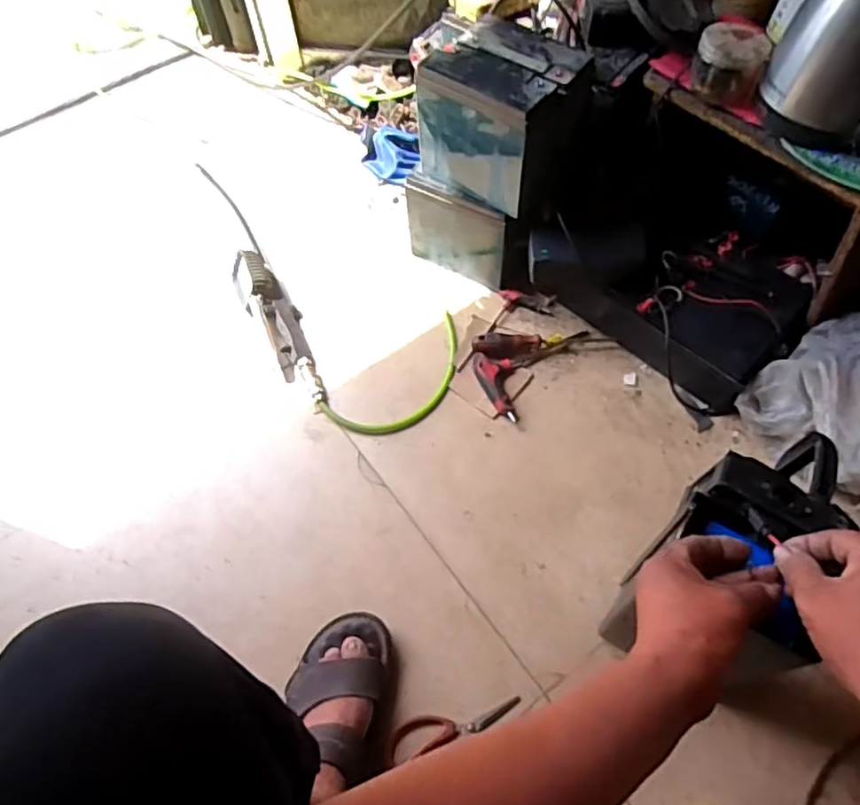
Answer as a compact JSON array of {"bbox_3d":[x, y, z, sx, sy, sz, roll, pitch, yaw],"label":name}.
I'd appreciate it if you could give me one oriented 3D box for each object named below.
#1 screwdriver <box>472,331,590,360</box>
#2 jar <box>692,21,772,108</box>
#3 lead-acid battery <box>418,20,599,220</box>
[{"bbox_3d":[0.159,-0.093,0.968,0.182,0.034,0.040,-11,61,-3],"label":"screwdriver"},{"bbox_3d":[0.392,-0.445,0.817,0.087,0.065,0.075,29,66,18],"label":"jar"},{"bbox_3d":[0.110,-0.397,0.874,0.203,0.159,0.160,35,68,20],"label":"lead-acid battery"}]

